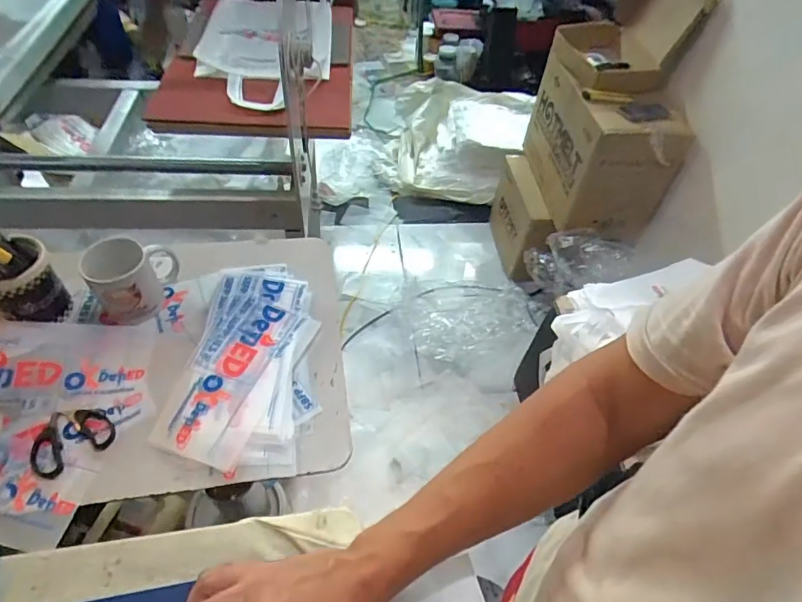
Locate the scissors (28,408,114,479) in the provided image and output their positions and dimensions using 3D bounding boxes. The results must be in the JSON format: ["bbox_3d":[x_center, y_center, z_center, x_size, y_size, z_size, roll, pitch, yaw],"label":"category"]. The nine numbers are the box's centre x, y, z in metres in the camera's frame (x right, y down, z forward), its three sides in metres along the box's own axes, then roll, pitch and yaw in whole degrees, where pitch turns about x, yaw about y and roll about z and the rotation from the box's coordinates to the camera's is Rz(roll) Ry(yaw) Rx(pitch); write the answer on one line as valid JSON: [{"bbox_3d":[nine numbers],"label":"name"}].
[{"bbox_3d":[-0.393,0.160,0.586,0.087,0.005,0.073,-29,59,-26],"label":"scissors"}]

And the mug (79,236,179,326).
[{"bbox_3d":[-0.366,-0.032,0.667,0.116,0.121,0.070,-19,55,-20],"label":"mug"}]

